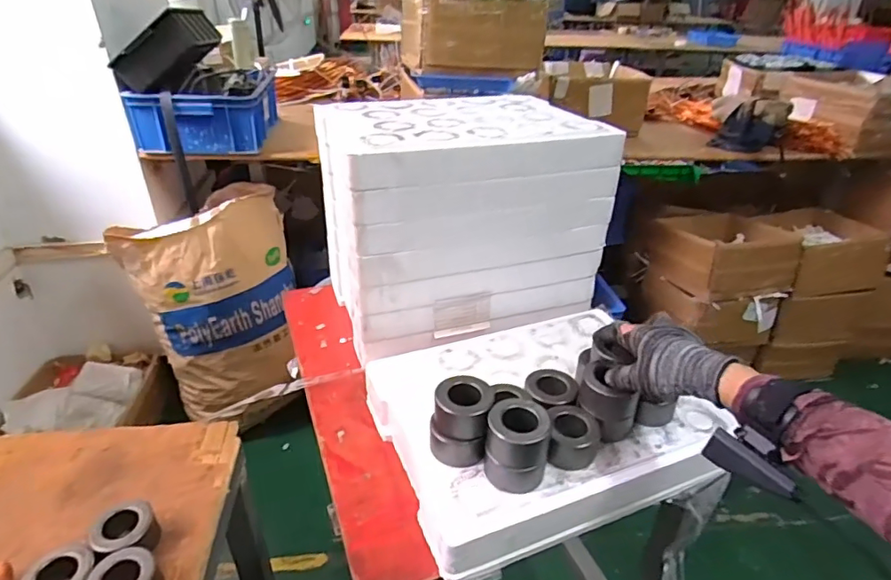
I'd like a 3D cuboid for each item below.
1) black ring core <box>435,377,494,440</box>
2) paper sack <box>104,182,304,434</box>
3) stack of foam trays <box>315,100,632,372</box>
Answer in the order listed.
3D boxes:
[{"bbox_3d":[0.019,0.120,0.539,0.057,0.041,0.047,5,32,5],"label":"black ring core"},{"bbox_3d":[-0.628,0.037,1.473,0.384,0.571,0.355,-5,33,-11],"label":"paper sack"},{"bbox_3d":[0.015,-0.122,0.812,0.368,0.286,0.278,-12,35,-21],"label":"stack of foam trays"}]

